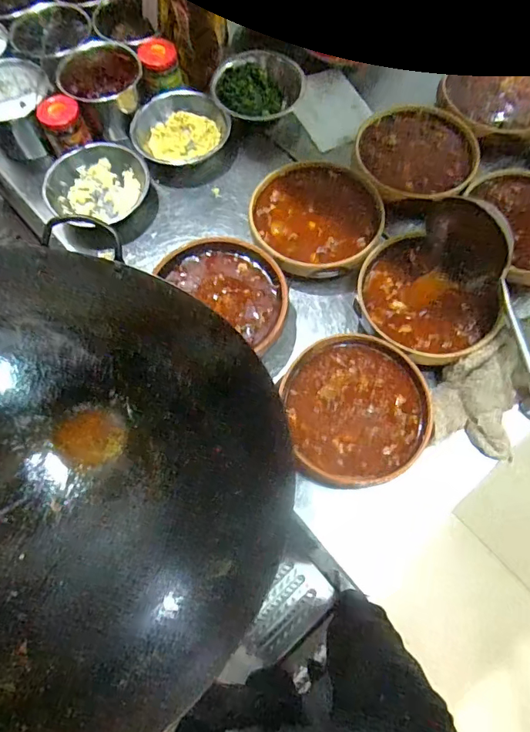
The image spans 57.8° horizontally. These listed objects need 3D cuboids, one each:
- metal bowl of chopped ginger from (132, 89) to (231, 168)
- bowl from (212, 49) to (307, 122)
[{"bbox_3d":[-0.148,-0.416,0.839,0.168,0.063,0.110,-15,69,-5],"label":"metal bowl of chopped ginger"},{"bbox_3d":[-0.015,-0.498,0.861,0.161,0.058,0.128,-25,70,-8],"label":"bowl"}]

